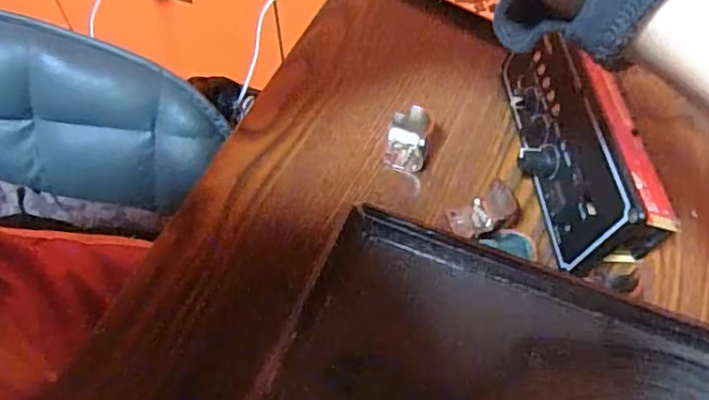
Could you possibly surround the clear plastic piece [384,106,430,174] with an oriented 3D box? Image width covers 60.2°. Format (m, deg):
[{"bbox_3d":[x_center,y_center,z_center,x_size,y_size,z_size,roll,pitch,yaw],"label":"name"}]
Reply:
[{"bbox_3d":[0.030,-0.036,0.354,0.023,0.020,0.030,12,58,8],"label":"clear plastic piece"}]

